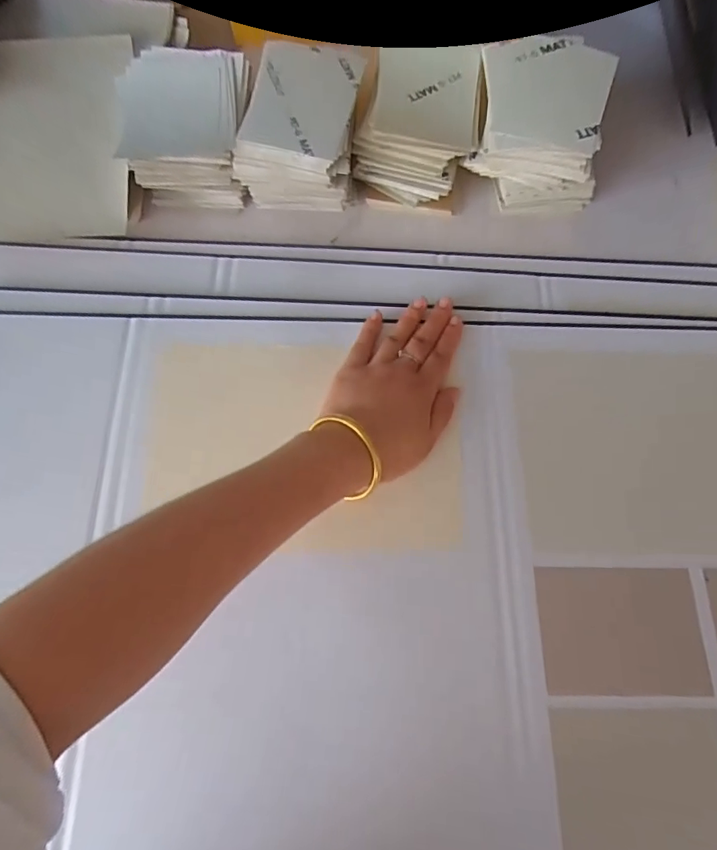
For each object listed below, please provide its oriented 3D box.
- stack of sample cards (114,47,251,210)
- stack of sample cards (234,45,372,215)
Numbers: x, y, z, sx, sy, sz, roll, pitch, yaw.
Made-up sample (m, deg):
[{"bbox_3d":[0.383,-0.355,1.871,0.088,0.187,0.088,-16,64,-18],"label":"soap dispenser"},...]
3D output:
[{"bbox_3d":[-0.154,-0.264,0.440,0.105,0.058,0.125,2,73,0],"label":"stack of sample cards"},{"bbox_3d":[-0.050,-0.256,0.436,0.094,0.078,0.119,9,73,2],"label":"stack of sample cards"}]

